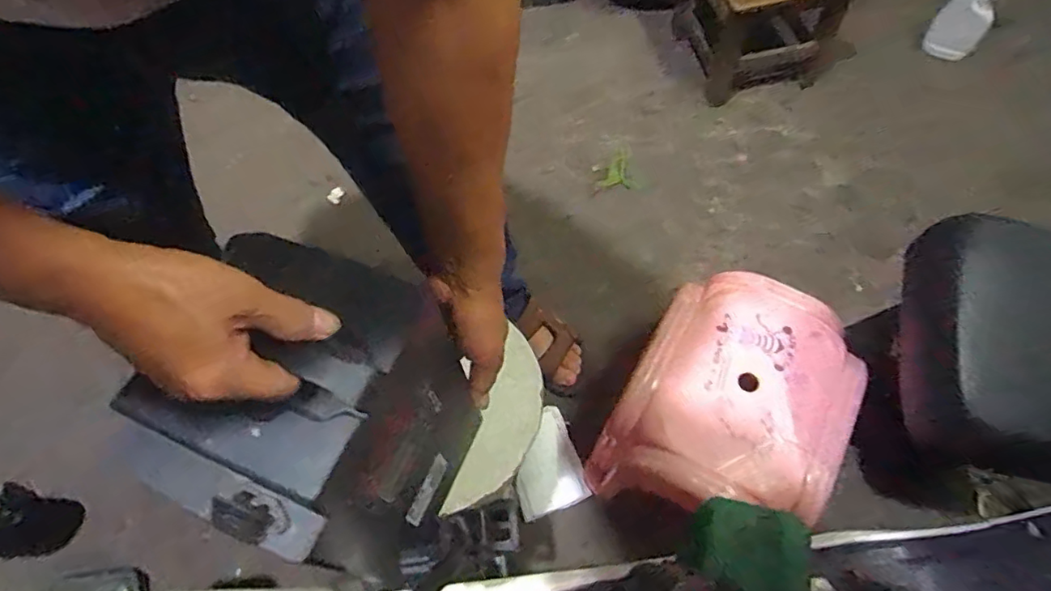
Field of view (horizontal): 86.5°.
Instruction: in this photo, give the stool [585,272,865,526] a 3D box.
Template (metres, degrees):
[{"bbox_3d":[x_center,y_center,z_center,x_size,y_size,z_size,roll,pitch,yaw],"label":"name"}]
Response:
[{"bbox_3d":[0.279,0.171,0.803,0.270,0.214,0.349,28,67,16],"label":"stool"}]

